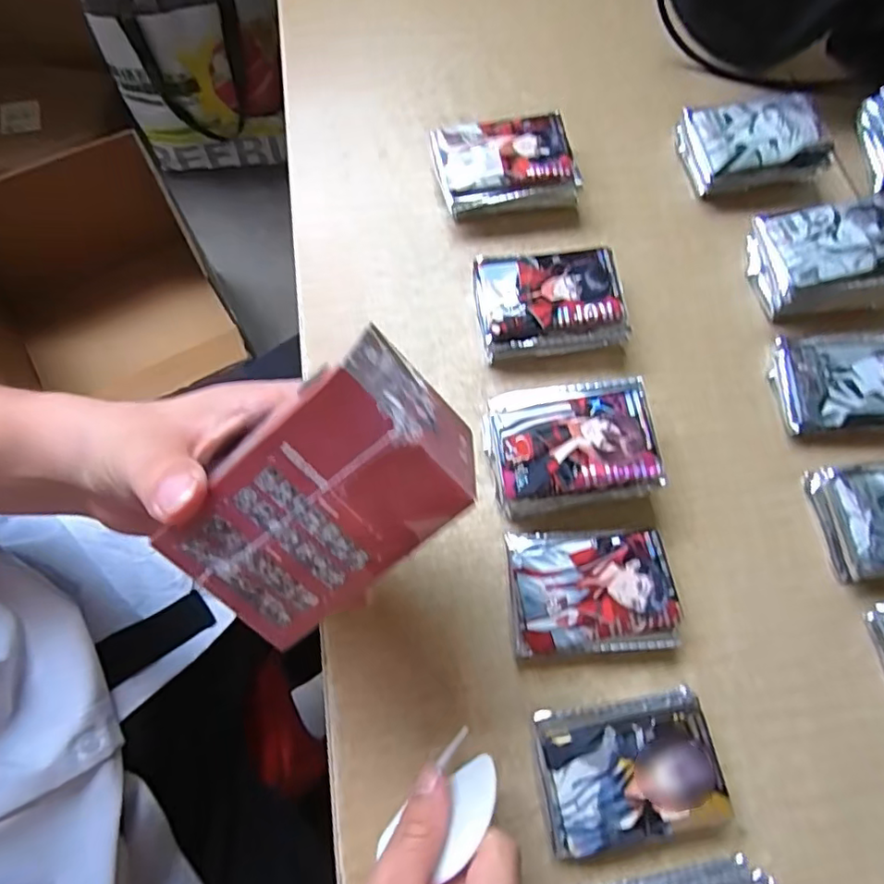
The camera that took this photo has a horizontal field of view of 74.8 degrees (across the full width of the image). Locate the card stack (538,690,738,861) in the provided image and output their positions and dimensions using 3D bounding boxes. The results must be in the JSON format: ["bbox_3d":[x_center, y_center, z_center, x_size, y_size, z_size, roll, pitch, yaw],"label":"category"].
[{"bbox_3d":[0.095,0.167,0.298,0.087,0.022,0.062,-8,75,-4],"label":"card stack"}]

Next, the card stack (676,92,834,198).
[{"bbox_3d":[0.219,-0.209,0.410,0.091,0.031,0.059,-3,75,-3],"label":"card stack"}]

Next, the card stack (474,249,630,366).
[{"bbox_3d":[0.067,-0.089,0.367,0.089,0.030,0.064,-5,75,-4],"label":"card stack"}]

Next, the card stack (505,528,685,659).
[{"bbox_3d":[0.083,0.083,0.323,0.089,0.021,0.065,-3,75,-3],"label":"card stack"}]

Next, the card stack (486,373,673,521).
[{"bbox_3d":[0.073,0.002,0.335,0.089,0.043,0.070,-6,75,-4],"label":"card stack"}]

